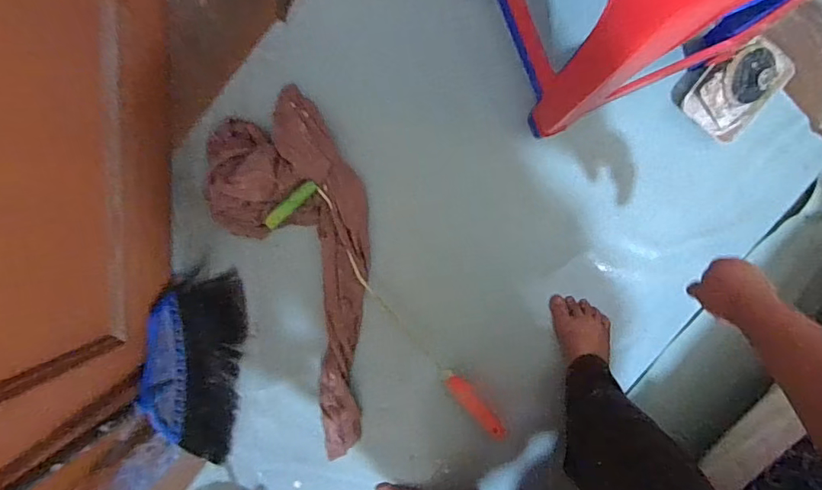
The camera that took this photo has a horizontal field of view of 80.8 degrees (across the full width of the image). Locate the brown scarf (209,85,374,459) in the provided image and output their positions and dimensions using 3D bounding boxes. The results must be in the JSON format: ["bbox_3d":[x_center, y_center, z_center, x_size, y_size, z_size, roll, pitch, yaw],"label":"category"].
[{"bbox_3d":[-0.167,0.061,0.905,0.264,0.075,0.671,-24,94,4],"label":"brown scarf"}]

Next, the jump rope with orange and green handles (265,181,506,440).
[{"bbox_3d":[-0.013,0.129,0.917,0.613,0.042,0.119,45,96,-2],"label":"jump rope with orange and green handles"}]

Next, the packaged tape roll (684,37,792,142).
[{"bbox_3d":[0.575,-0.279,0.848,0.127,0.054,0.169,36,96,-1],"label":"packaged tape roll"}]

